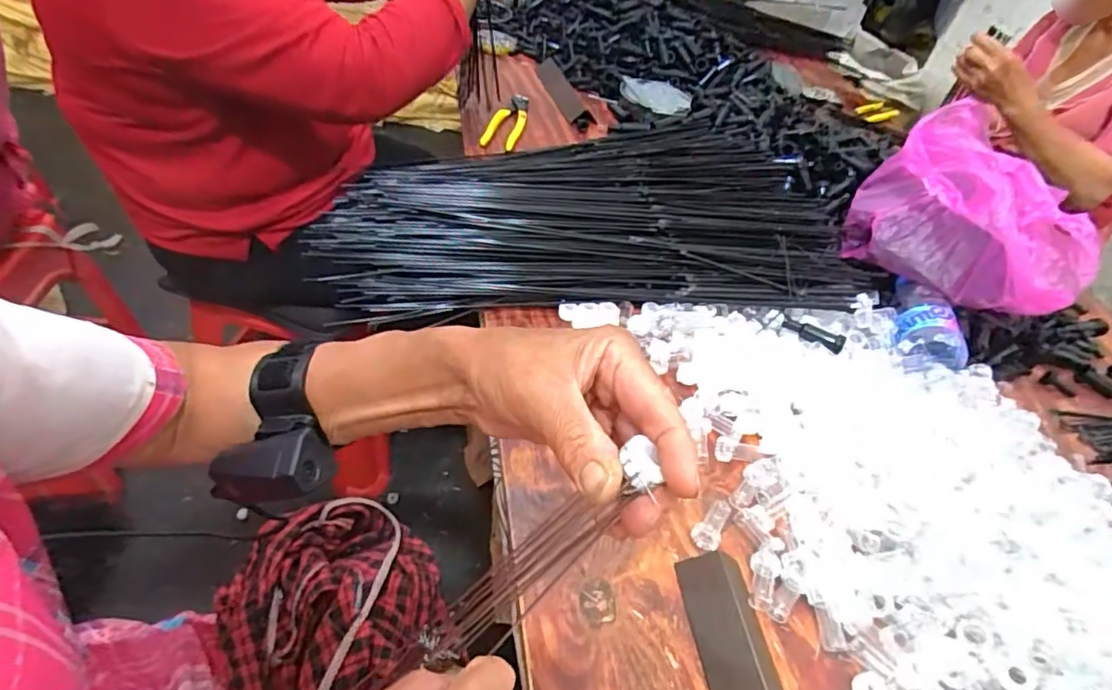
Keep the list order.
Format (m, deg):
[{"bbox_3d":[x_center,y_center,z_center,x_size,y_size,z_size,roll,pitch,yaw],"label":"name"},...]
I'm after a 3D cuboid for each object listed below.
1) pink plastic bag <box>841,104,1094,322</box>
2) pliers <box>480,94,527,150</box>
[{"bbox_3d":[0.511,-0.158,0.706,0.176,0.145,0.261,-27,57,-28],"label":"pink plastic bag"},{"bbox_3d":[-0.074,-0.341,0.893,0.048,0.029,0.149,17,46,3],"label":"pliers"}]

